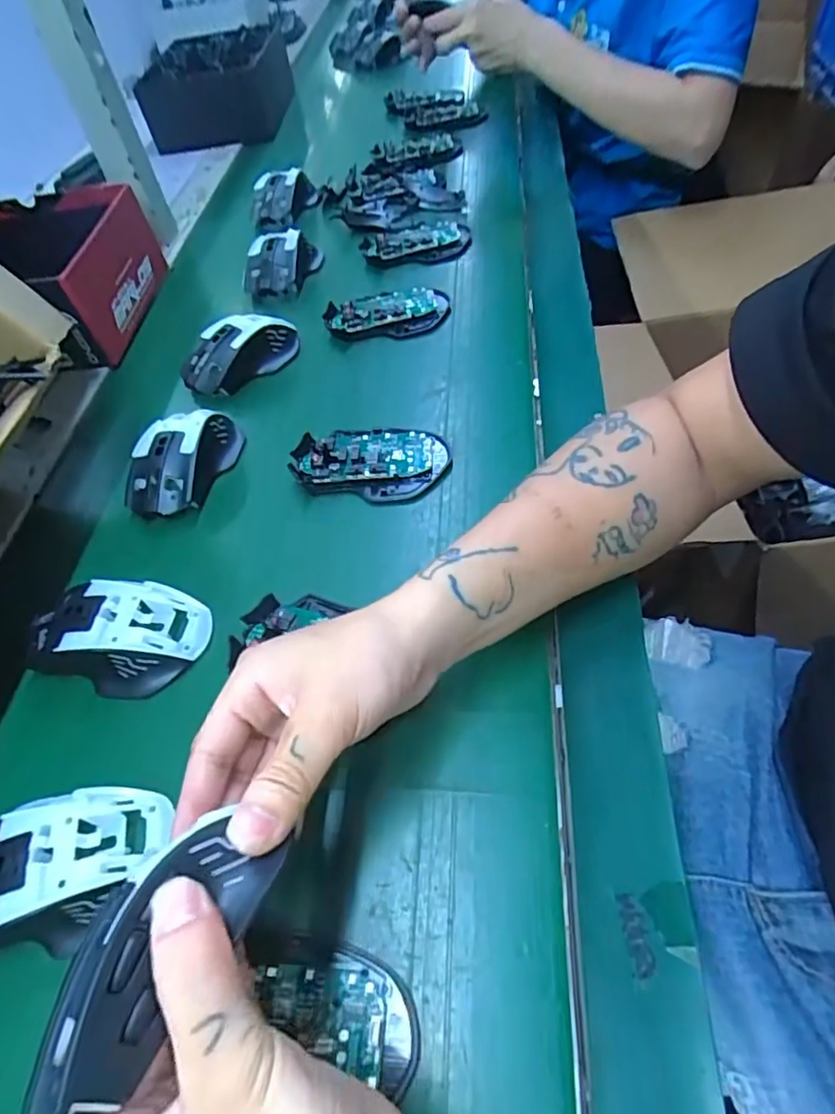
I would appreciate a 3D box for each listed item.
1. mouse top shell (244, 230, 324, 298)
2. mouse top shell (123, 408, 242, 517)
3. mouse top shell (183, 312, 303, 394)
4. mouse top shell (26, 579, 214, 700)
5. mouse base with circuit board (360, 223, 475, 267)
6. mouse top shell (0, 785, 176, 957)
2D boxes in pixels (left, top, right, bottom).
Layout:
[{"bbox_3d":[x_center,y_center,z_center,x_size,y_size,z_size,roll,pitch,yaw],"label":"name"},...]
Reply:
[{"bbox_3d":[-0.141,-0.303,0.622,0.085,0.034,0.078,-12,54,-3],"label":"mouse top shell"},{"bbox_3d":[-0.182,-0.080,0.464,0.061,0.032,0.108,18,58,17],"label":"mouse top shell"},{"bbox_3d":[-0.158,-0.185,0.537,0.110,0.035,0.064,-23,55,-10],"label":"mouse top shell"},{"bbox_3d":[-0.188,0.047,0.373,0.105,0.033,0.066,1,55,6],"label":"mouse top shell"},{"bbox_3d":[-0.001,-0.335,0.651,0.115,0.015,0.074,-5,54,2],"label":"mouse base with circuit board"},{"bbox_3d":[-0.181,0.151,0.294,0.106,0.030,0.067,-11,54,-3],"label":"mouse top shell"}]

